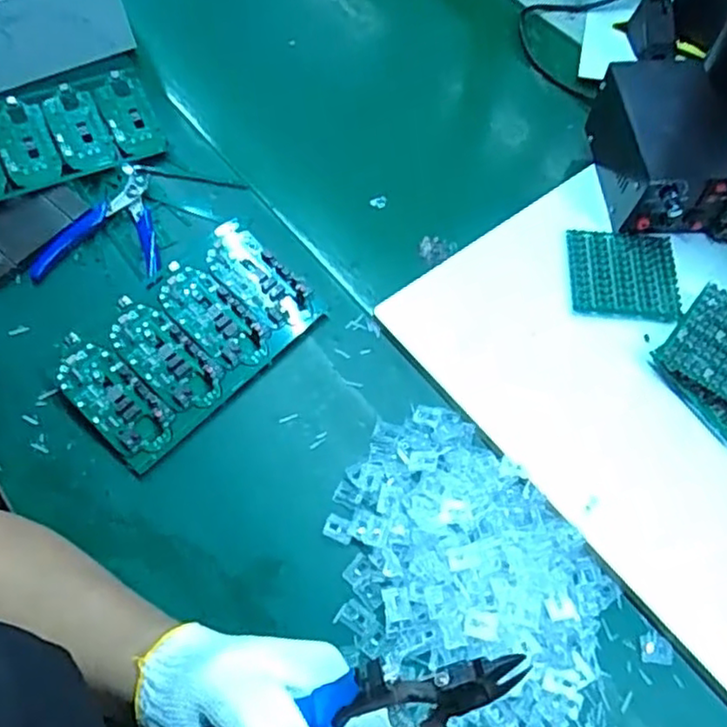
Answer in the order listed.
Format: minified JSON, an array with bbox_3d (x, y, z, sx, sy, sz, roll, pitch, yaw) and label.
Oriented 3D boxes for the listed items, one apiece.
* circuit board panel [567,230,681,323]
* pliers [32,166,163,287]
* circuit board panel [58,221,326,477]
[{"bbox_3d":[0.216,-0.073,0.552,0.093,0.005,0.082,6,67,-6],"label":"circuit board panel"},{"bbox_3d":[-0.206,-0.118,0.549,0.103,0.017,0.116,4,63,0],"label":"pliers"},{"bbox_3d":[-0.132,-0.020,0.502,0.106,0.025,0.184,40,68,17],"label":"circuit board panel"}]

